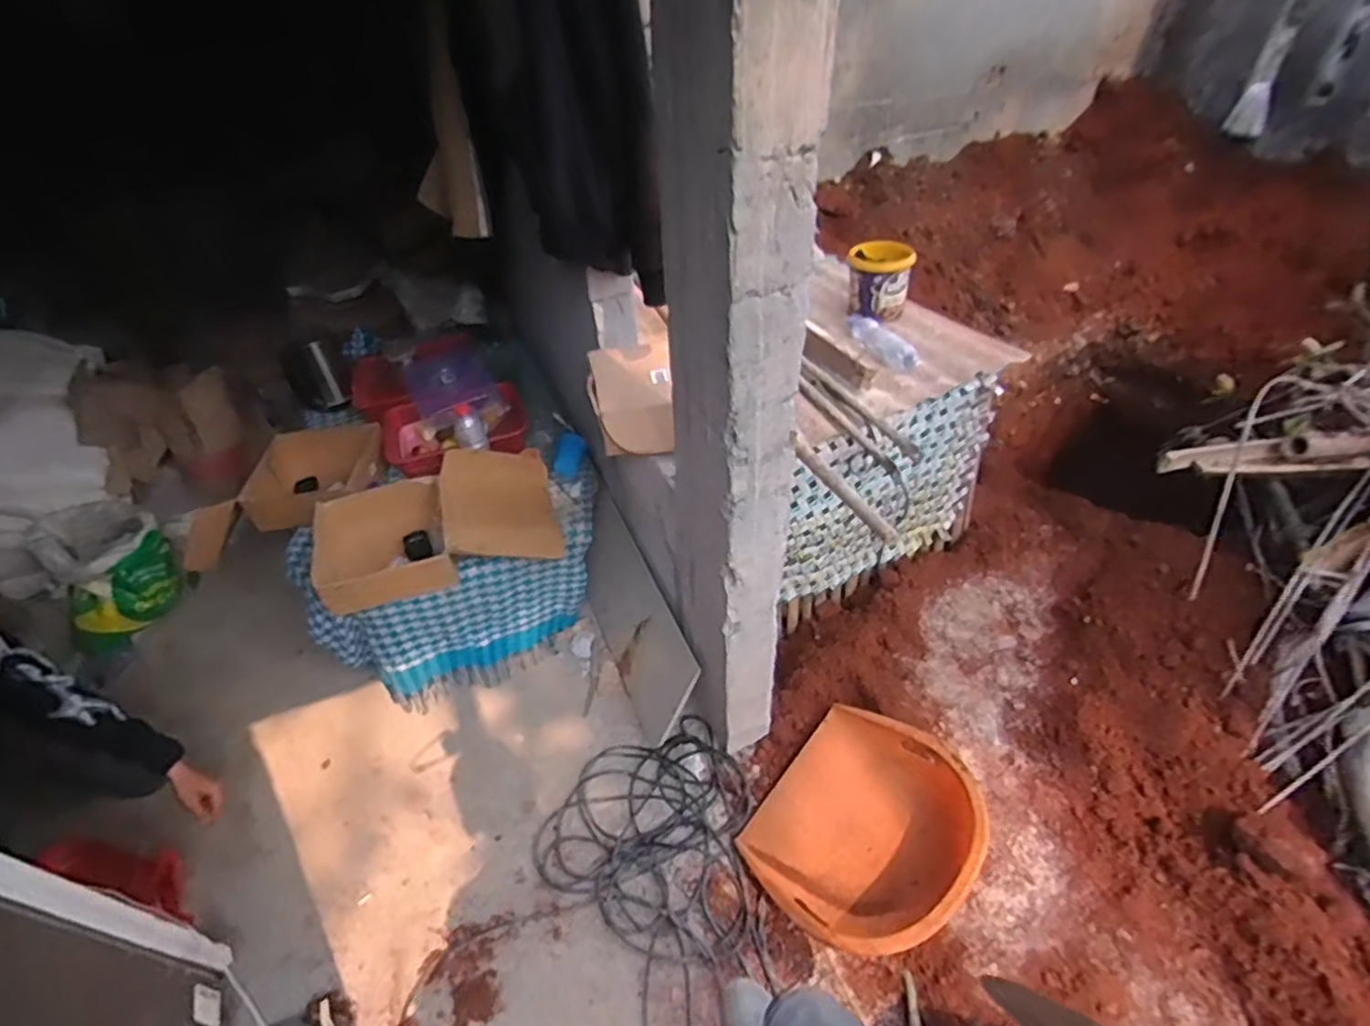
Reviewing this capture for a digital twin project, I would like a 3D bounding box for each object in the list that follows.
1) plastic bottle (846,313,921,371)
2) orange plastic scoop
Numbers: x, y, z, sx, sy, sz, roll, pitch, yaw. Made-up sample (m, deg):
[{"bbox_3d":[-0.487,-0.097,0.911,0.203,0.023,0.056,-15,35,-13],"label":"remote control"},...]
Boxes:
[{"bbox_3d":[0.471,-0.417,1.605,0.060,0.054,0.241,-21,47,-17],"label":"plastic bottle"},{"bbox_3d":[0.354,0.608,1.294,0.376,0.154,0.405,30,54,29],"label":"orange plastic scoop"}]

